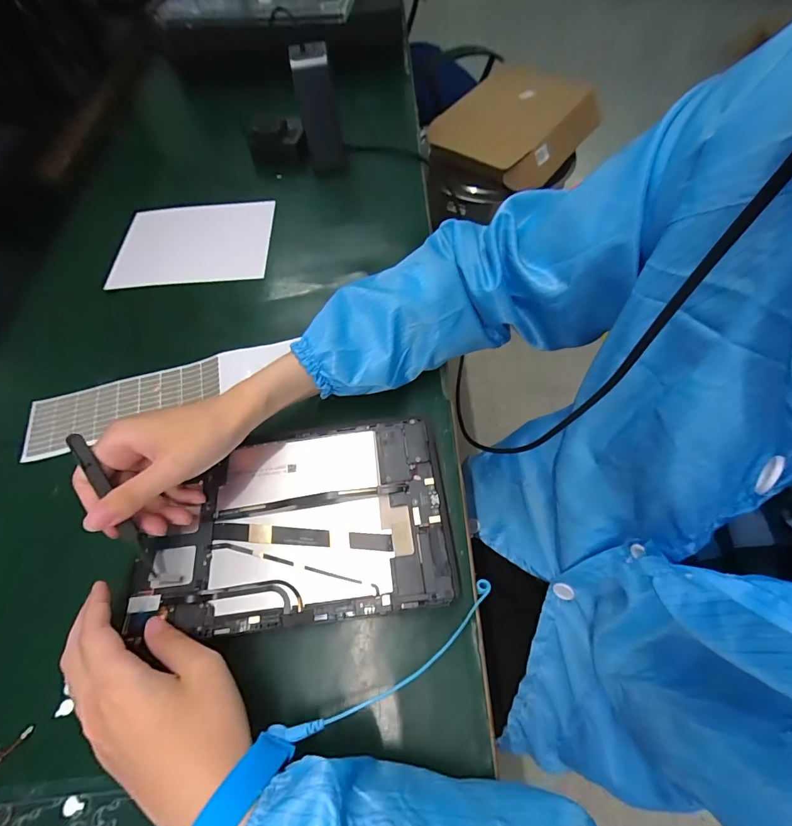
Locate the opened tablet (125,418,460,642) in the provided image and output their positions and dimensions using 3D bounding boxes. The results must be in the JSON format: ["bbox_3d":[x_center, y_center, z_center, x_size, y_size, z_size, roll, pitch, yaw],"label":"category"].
[{"bbox_3d":[-0.081,0.084,0.306,0.234,0.012,0.146,-7,62,-2],"label":"opened tablet"}]

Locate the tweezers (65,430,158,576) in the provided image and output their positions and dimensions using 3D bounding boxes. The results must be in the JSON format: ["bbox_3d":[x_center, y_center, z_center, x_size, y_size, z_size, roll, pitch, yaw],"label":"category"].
[{"bbox_3d":[-0.196,0.064,0.269,0.008,0.006,0.109,-27,97,-12],"label":"tweezers"}]

